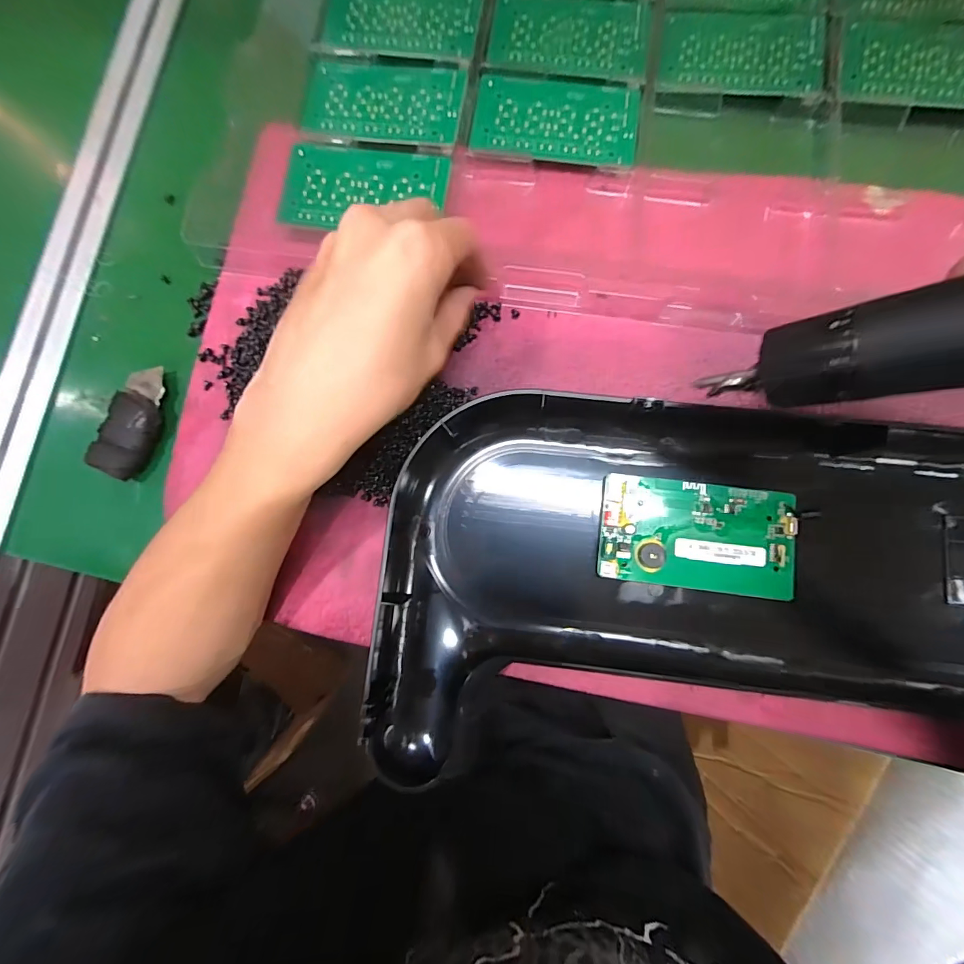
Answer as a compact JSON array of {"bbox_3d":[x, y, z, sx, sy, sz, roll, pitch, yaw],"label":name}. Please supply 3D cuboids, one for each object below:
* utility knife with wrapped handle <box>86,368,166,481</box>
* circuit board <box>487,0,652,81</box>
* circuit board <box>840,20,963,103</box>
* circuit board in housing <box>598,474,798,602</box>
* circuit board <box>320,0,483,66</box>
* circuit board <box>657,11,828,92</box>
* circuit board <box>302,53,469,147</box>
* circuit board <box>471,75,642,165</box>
[{"bbox_3d":[-0.223,-0.039,0.276,0.028,0.020,0.071,15,84,5],"label":"utility knife with wrapped handle"},{"bbox_3d":[0.061,-0.310,0.296,0.106,0.004,0.064,7,83,4],"label":"circuit board"},{"bbox_3d":[0.293,-0.277,0.284,0.108,0.005,0.059,4,83,3],"label":"circuit board"},{"bbox_3d":[0.122,0.030,0.246,0.106,0.012,0.060,7,83,4],"label":"circuit board in housing"},{"bbox_3d":[-0.055,-0.325,0.302,0.106,0.004,0.065,10,83,4],"label":"circuit board"},{"bbox_3d":[0.175,-0.294,0.291,0.106,0.004,0.060,4,83,3],"label":"circuit board"},{"bbox_3d":[-0.066,-0.254,0.287,0.105,0.004,0.066,9,83,4],"label":"circuit board"},{"bbox_3d":[0.049,-0.238,0.283,0.105,0.006,0.060,8,83,4],"label":"circuit board"}]

